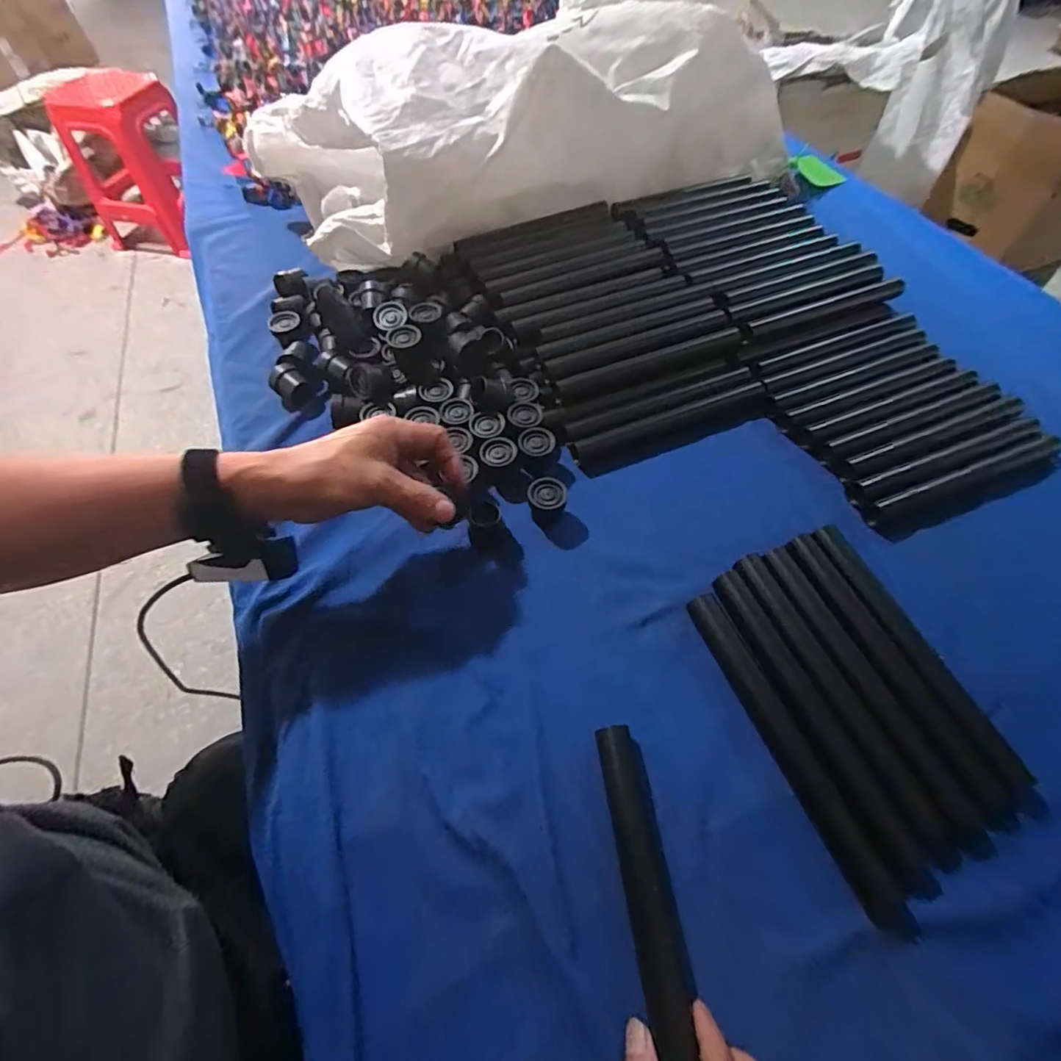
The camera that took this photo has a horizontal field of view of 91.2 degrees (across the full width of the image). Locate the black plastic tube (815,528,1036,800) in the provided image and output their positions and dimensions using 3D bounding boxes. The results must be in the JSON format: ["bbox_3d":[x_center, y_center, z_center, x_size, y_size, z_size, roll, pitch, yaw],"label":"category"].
[{"bbox_3d":[0.288,0.090,0.404,0.026,0.030,0.212,-15,58,-10],"label":"black plastic tube"}]

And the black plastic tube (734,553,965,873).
[{"bbox_3d":[0.223,0.120,0.387,0.028,0.024,0.230,-16,58,-11],"label":"black plastic tube"}]

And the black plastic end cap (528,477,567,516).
[{"bbox_3d":[0.015,-0.026,0.481,0.034,0.033,0.034,0,56,0],"label":"black plastic end cap"}]

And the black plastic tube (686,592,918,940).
[{"bbox_3d":[0.182,0.149,0.369,0.026,0.020,0.230,-18,58,-12],"label":"black plastic tube"}]

